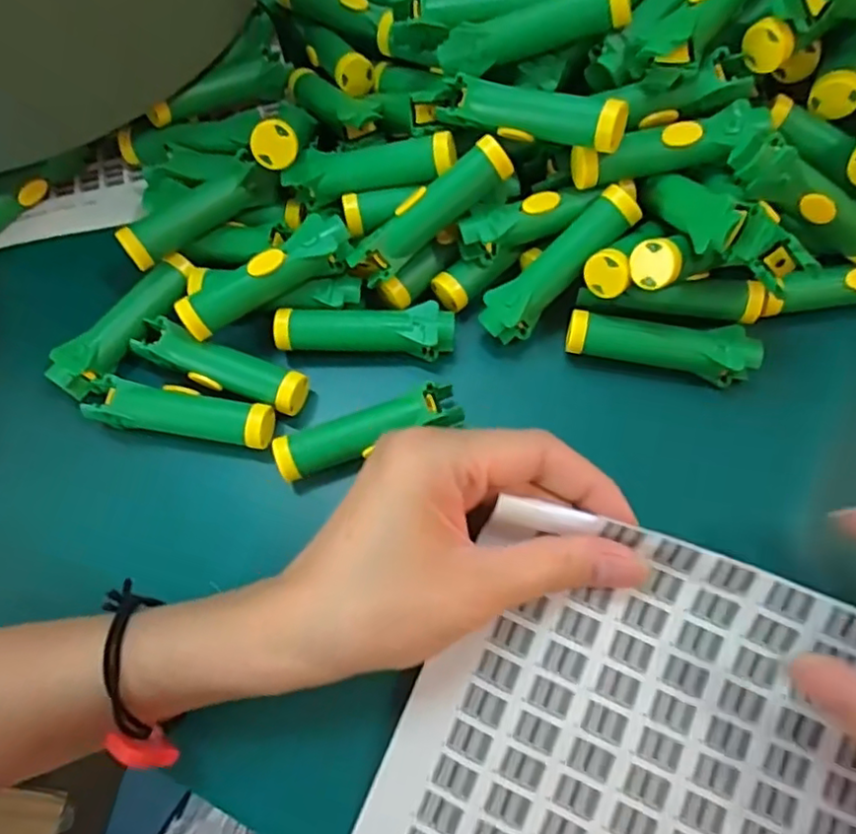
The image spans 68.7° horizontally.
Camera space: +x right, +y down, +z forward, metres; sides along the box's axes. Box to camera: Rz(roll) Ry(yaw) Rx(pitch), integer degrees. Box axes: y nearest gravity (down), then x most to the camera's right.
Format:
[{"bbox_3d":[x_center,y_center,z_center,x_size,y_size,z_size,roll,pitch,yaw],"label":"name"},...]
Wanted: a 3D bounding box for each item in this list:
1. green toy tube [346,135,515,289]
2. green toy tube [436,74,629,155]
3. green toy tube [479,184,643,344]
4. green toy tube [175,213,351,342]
[{"bbox_3d":[0.000,-0.090,0.275,0.081,0.020,0.021,-38,70,10],"label":"green toy tube"},{"bbox_3d":[0.043,-0.127,0.263,0.076,0.019,0.016,20,69,23],"label":"green toy tube"},{"bbox_3d":[0.059,-0.065,0.277,0.080,0.022,0.026,-44,71,13],"label":"green toy tube"},{"bbox_3d":[-0.072,-0.062,0.278,0.079,0.022,0.017,-28,70,-9],"label":"green toy tube"}]

